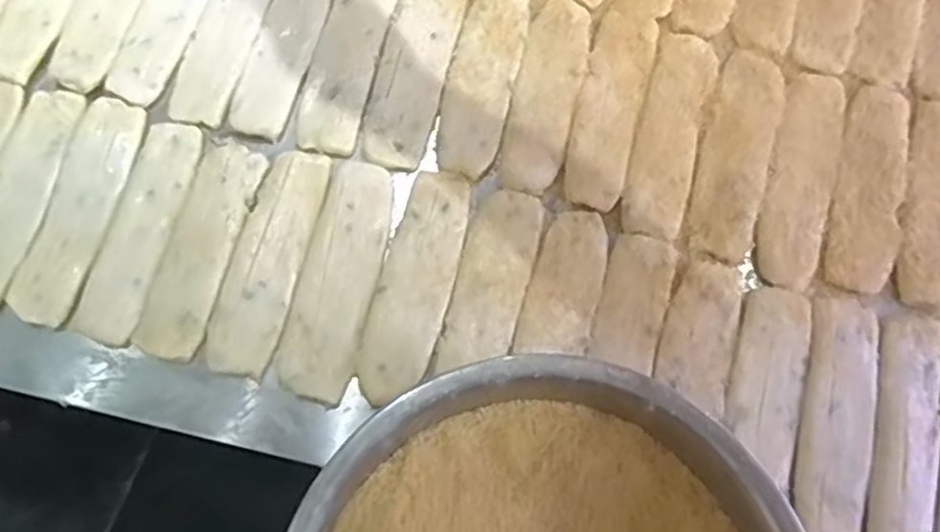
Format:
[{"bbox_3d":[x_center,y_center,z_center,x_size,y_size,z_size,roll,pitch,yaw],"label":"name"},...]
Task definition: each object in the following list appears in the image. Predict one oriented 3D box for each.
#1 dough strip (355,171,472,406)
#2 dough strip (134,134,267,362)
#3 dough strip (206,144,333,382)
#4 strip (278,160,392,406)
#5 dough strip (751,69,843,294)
[{"bbox_3d":[-0.043,0.011,0.578,0.056,0.010,0.189,16,75,2],"label":"dough strip"},{"bbox_3d":[-0.210,-0.016,0.578,0.049,0.008,0.176,14,75,1],"label":"dough strip"},{"bbox_3d":[-0.157,-0.006,0.582,0.050,0.010,0.184,15,75,2],"label":"dough strip"},{"bbox_3d":[-0.103,0.007,0.574,0.060,0.007,0.190,11,75,1],"label":"strip"},{"bbox_3d":[0.281,-0.078,0.621,0.056,0.012,0.195,17,75,2],"label":"dough strip"}]

